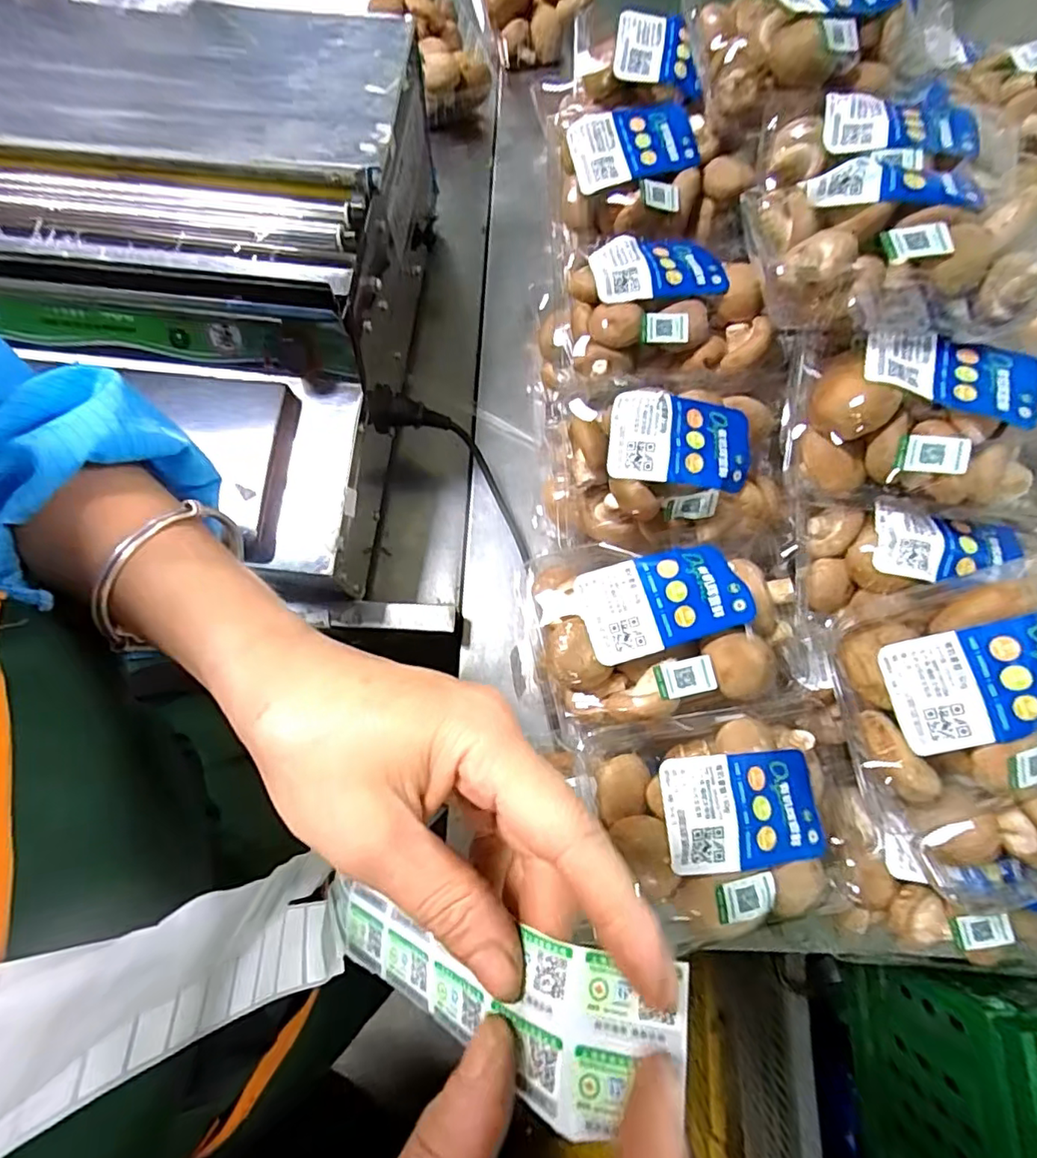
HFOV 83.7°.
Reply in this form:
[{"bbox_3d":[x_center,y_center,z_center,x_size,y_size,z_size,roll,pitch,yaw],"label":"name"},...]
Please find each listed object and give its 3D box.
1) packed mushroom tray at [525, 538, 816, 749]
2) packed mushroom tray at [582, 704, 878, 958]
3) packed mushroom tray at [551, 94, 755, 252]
[{"bbox_3d":[0.105,0.029,0.366,0.186,0.047,0.112,-9,74,-4],"label":"packed mushroom tray"},{"bbox_3d":[0.123,0.139,0.331,0.148,0.046,0.115,-10,74,-4],"label":"packed mushroom tray"},{"bbox_3d":[0.106,-0.337,0.474,0.156,0.057,0.119,-1,73,-1],"label":"packed mushroom tray"}]

